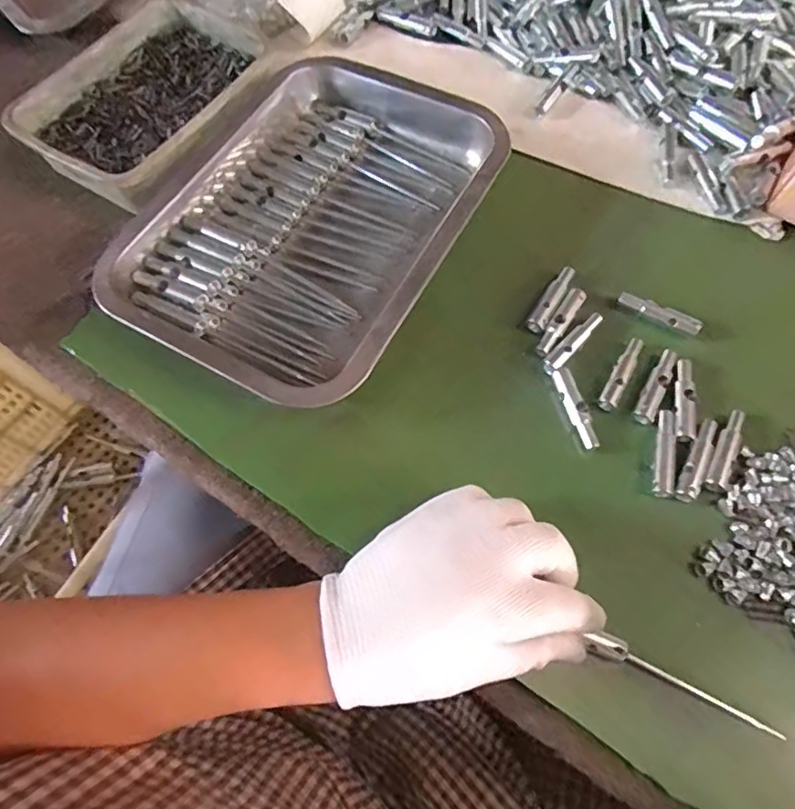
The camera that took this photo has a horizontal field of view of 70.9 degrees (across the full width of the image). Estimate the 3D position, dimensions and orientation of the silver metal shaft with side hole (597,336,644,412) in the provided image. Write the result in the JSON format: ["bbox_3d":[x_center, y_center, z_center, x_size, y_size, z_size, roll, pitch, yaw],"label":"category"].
[{"bbox_3d":[0.136,-0.019,0.338,0.011,0.007,0.052,28,72,13],"label":"silver metal shaft with side hole"}]

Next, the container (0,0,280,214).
[{"bbox_3d":[-0.184,-0.228,0.421,0.134,0.039,0.179,35,73,15],"label":"container"}]

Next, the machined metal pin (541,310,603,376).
[{"bbox_3d":[0.109,-0.038,0.348,0.051,0.007,0.011,-43,72,-14],"label":"machined metal pin"}]

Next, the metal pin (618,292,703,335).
[{"bbox_3d":[0.165,-0.058,0.352,0.052,0.006,0.008,28,72,13],"label":"metal pin"}]

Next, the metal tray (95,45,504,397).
[{"bbox_3d":[-0.052,-0.129,0.373,0.188,0.037,0.262,27,71,12],"label":"metal tray"}]

